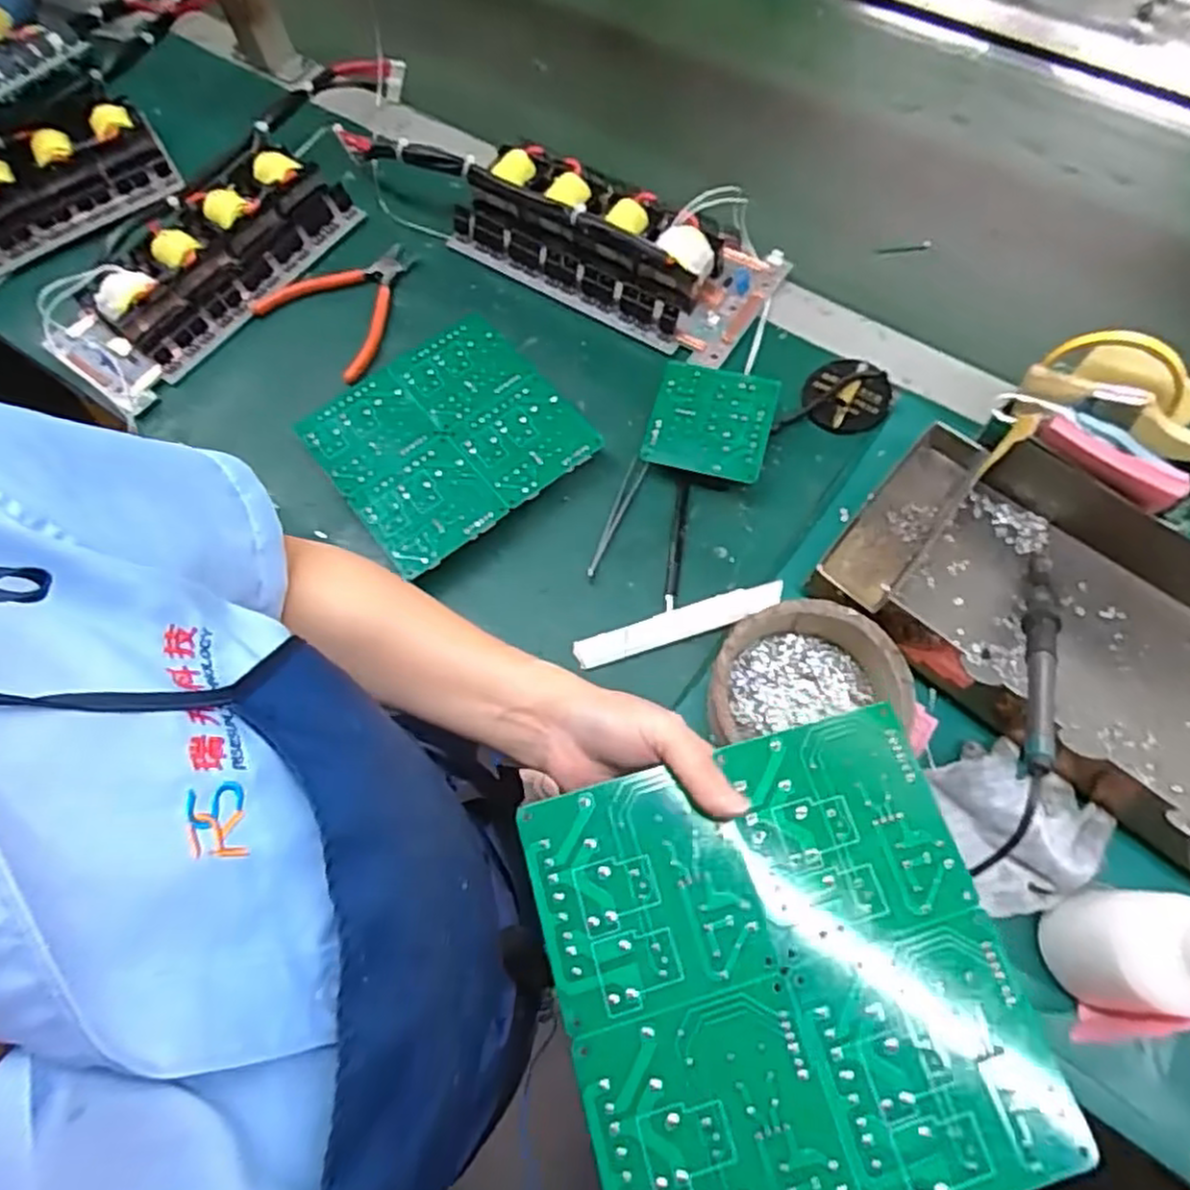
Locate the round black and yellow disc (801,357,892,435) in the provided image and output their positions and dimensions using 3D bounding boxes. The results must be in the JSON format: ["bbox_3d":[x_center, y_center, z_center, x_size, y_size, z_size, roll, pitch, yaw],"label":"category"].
[{"bbox_3d":[0.206,-0.162,0.595,0.066,0.020,0.059,25,71,13],"label":"round black and yellow disc"}]

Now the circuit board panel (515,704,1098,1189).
[{"bbox_3d":[0.078,0.156,0.302,0.180,0.009,0.182,-16,66,-4],"label":"circuit board panel"}]

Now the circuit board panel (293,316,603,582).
[{"bbox_3d":[-0.119,-0.123,0.595,0.183,0.030,0.173,-37,70,-11],"label":"circuit board panel"}]

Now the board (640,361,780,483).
[{"bbox_3d":[0.093,-0.136,0.588,0.093,0.028,0.093,13,69,8],"label":"board"}]

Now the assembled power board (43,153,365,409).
[{"bbox_3d":[-0.354,-0.299,0.659,0.122,0.053,0.284,38,74,17],"label":"assembled power board"}]

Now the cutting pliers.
[{"bbox_3d":[-0.215,-0.265,0.663,0.133,0.018,0.134,39,75,17],"label":"cutting pliers"}]

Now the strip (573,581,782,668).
[{"bbox_3d":[0.061,0.021,0.532,0.153,0.009,0.022,-18,68,-4],"label":"strip"}]

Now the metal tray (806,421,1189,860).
[{"bbox_3d":[0.330,0.022,0.485,0.333,0.060,0.185,40,75,17],"label":"metal tray"}]

